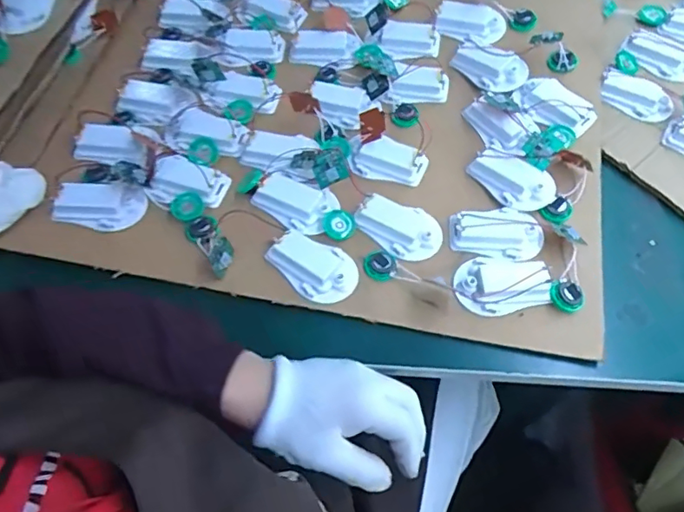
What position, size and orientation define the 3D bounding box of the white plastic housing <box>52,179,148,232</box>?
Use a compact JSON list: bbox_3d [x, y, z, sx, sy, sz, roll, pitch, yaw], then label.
[{"bbox_3d":[-0.220,-0.047,0.491,0.077,0.017,0.040,-1,61,0],"label":"white plastic housing"}]

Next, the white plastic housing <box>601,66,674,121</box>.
[{"bbox_3d":[0.300,-0.162,0.555,0.074,0.012,0.041,26,85,6],"label":"white plastic housing"}]

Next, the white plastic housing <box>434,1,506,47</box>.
[{"bbox_3d":[0.140,-0.254,0.591,0.075,0.021,0.044,8,61,5],"label":"white plastic housing"}]

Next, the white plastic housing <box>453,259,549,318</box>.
[{"bbox_3d":[0.132,0.023,0.448,0.074,0.013,0.050,4,61,2],"label":"white plastic housing"}]

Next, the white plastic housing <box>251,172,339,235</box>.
[{"bbox_3d":[-0.044,-0.050,0.503,0.070,0.016,0.047,27,64,15],"label":"white plastic housing"}]

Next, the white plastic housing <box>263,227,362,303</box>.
[{"bbox_3d":[-0.024,0.007,0.467,0.076,0.013,0.051,37,67,19],"label":"white plastic housing"}]

